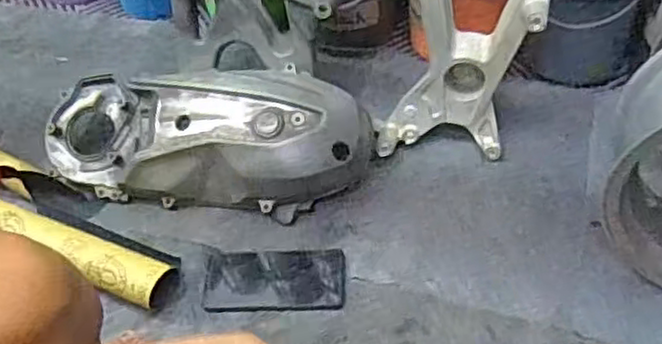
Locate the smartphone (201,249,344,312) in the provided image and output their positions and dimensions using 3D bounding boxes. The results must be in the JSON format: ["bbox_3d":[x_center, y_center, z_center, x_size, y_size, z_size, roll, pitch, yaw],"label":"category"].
[{"bbox_3d":[-0.067,0.131,0.847,0.167,0.008,0.079,-2,52,2],"label":"smartphone"}]

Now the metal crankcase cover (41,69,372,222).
[{"bbox_3d":[-0.164,-0.044,0.902,0.424,0.127,0.151,7,53,9],"label":"metal crankcase cover"}]

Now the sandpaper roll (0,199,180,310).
[{"bbox_3d":[-0.323,0.096,0.857,0.284,0.052,0.061,17,55,16],"label":"sandpaper roll"}]

